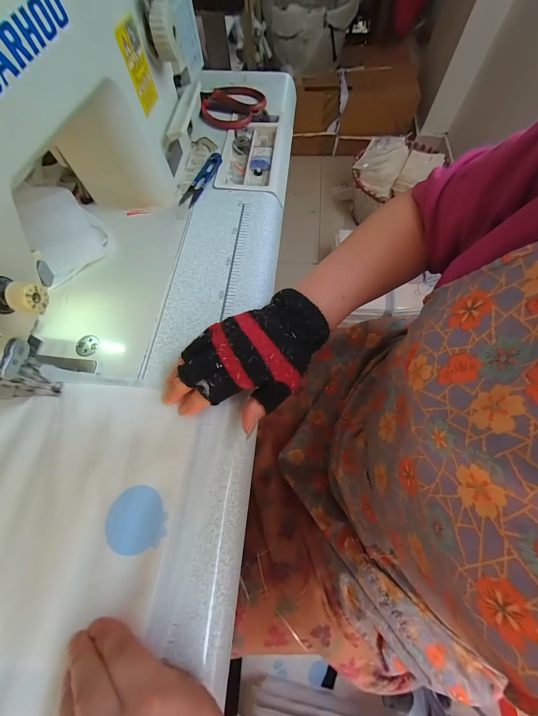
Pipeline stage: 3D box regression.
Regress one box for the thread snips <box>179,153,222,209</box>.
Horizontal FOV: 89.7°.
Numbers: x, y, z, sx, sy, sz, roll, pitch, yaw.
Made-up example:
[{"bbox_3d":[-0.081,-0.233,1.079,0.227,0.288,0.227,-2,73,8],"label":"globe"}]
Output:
[{"bbox_3d":[-0.098,-0.260,0.389,0.026,0.014,0.104,22,70,10],"label":"thread snips"}]

